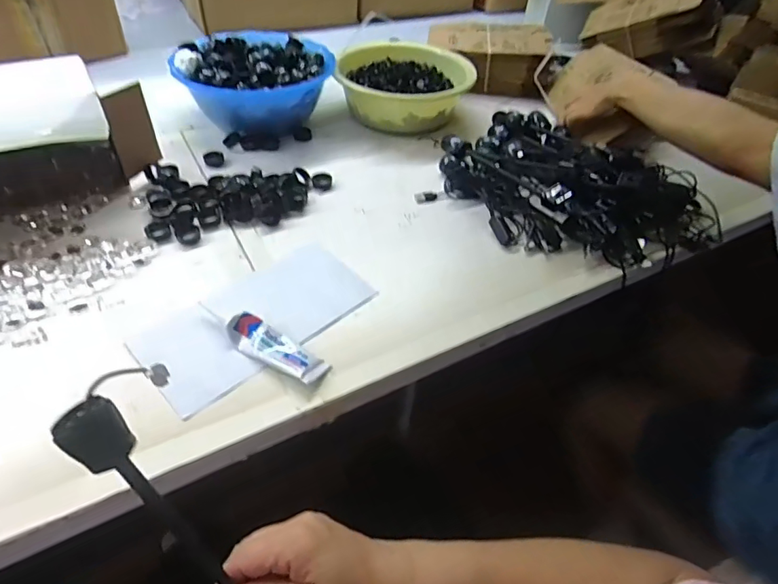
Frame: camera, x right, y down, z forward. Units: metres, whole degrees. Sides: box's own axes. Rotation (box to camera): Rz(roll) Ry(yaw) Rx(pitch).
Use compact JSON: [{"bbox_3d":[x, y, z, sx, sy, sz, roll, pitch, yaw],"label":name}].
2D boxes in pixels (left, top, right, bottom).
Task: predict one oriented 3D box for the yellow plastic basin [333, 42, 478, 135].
[{"bbox_3d":[0.023,-0.360,0.842,0.215,0.088,0.243,0,45,-7],"label":"yellow plastic basin"}]

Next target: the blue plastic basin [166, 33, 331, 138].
[{"bbox_3d":[-0.212,-0.330,0.787,0.237,0.099,0.210,3,45,-3],"label":"blue plastic basin"}]

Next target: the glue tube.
[{"bbox_3d":[-0.127,0.048,0.478,0.141,0.020,0.033,25,48,17],"label":"glue tube"}]

